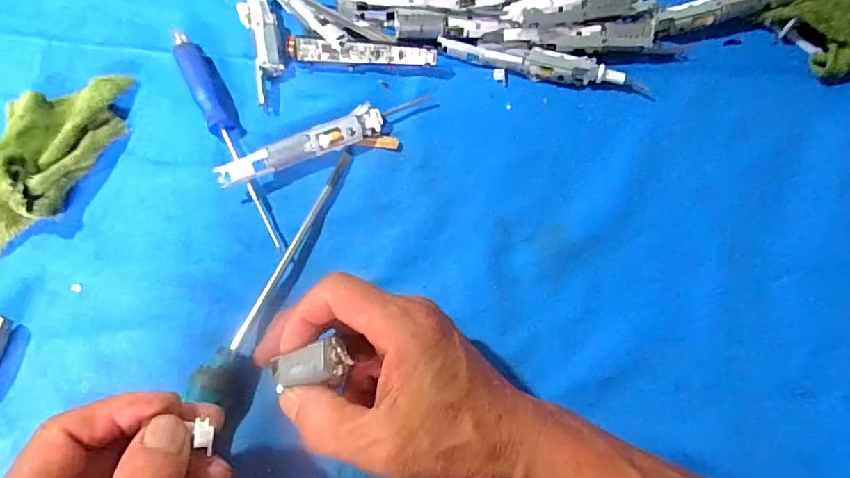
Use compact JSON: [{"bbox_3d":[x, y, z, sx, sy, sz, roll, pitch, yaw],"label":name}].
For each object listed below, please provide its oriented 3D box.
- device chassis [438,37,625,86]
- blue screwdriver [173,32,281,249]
[{"bbox_3d":[0.075,-0.126,0.372,0.130,0.015,0.018,14,72,7],"label":"device chassis"},{"bbox_3d":[-0.136,-0.073,0.360,0.021,0.015,0.178,-29,72,-8],"label":"blue screwdriver"}]

